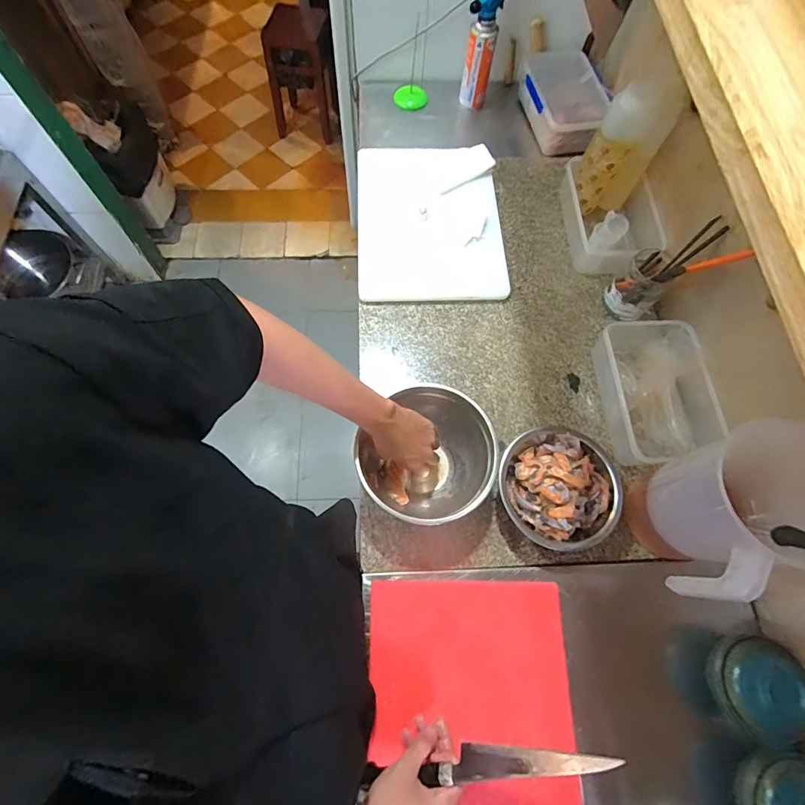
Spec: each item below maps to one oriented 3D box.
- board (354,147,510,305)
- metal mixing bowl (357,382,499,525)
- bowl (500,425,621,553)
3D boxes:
[{"bbox_3d":[0.059,-0.388,0.884,0.297,0.021,0.388,-1,72,-4],"label":"board"},{"bbox_3d":[0.042,0.089,0.676,0.193,0.117,0.203,1,69,-2],"label":"metal mixing bowl"},{"bbox_3d":[0.248,0.136,0.673,0.169,0.085,0.189,6,69,0],"label":"bowl"}]

